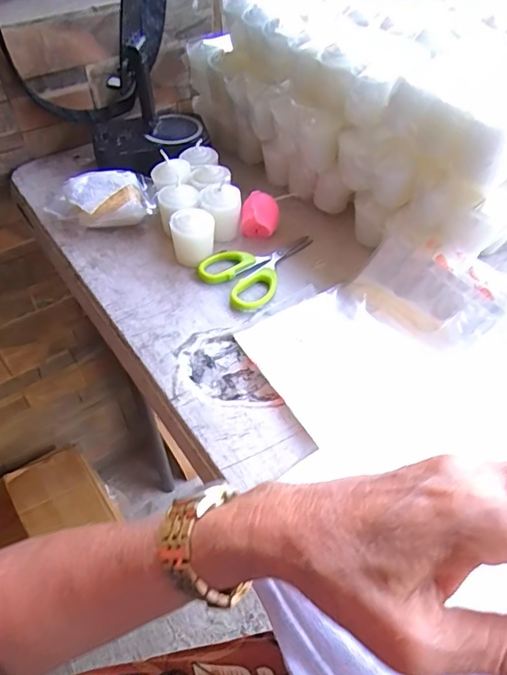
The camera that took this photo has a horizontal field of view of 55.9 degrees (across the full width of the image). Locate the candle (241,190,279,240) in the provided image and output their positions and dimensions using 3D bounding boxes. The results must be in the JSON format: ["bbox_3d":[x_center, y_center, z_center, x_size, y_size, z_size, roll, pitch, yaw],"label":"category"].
[{"bbox_3d":[0.006,-0.112,0.448,0.034,0.035,0.032,2,50,1],"label":"candle"}]

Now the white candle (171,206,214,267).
[{"bbox_3d":[-0.053,-0.089,0.422,0.036,0.043,0.034,-5,50,-5],"label":"white candle"}]

